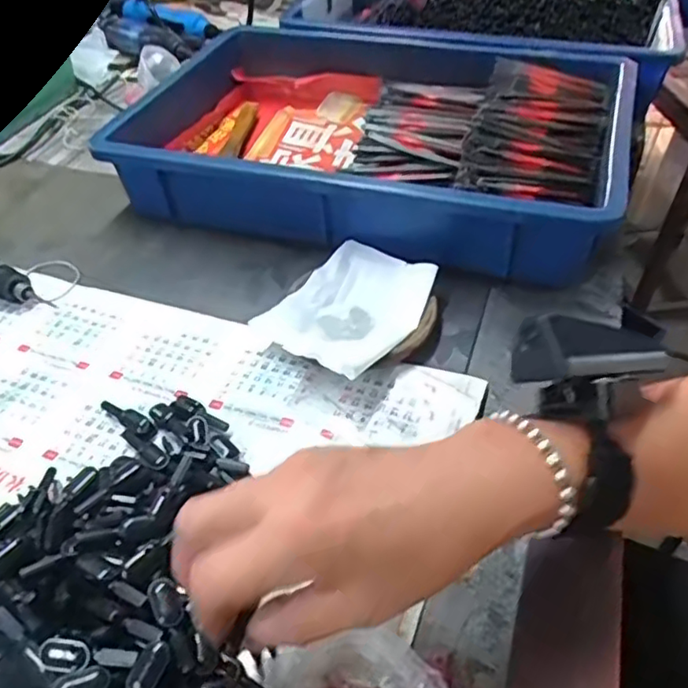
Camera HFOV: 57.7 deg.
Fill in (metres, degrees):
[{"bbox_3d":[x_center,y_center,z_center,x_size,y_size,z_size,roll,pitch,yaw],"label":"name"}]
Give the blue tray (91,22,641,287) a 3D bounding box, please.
[{"bbox_3d":[0.034,-0.202,0.588,0.417,0.079,0.304,14,48,16],"label":"blue tray"}]

